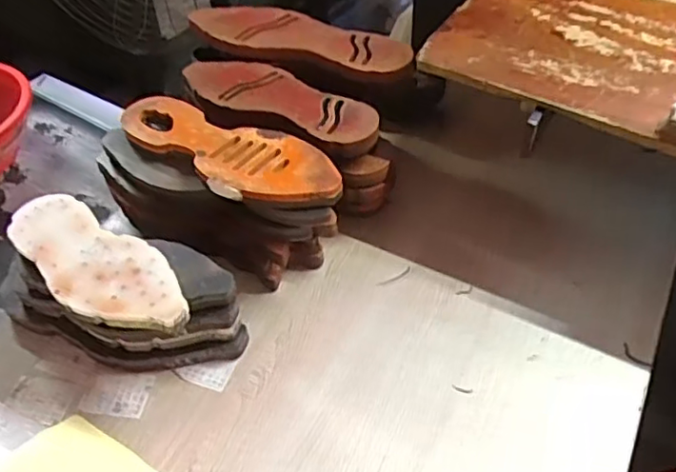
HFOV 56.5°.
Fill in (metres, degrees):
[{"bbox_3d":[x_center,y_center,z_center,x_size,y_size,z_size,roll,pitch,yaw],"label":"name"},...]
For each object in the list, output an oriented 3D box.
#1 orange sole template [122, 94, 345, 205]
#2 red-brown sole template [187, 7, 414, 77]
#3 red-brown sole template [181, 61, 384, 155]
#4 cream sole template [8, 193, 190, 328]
[{"bbox_3d":[-0.133,-0.098,0.713,0.298,0.018,0.100,22,52,22],"label":"orange sole template"},{"bbox_3d":[-0.052,-0.272,0.854,0.323,0.016,0.097,17,51,18],"label":"red-brown sole template"},{"bbox_3d":[-0.076,-0.174,0.780,0.285,0.024,0.090,25,53,24],"label":"red-brown sole template"},{"bbox_3d":[-0.249,0.025,0.635,0.249,0.008,0.092,28,55,26],"label":"cream sole template"}]

